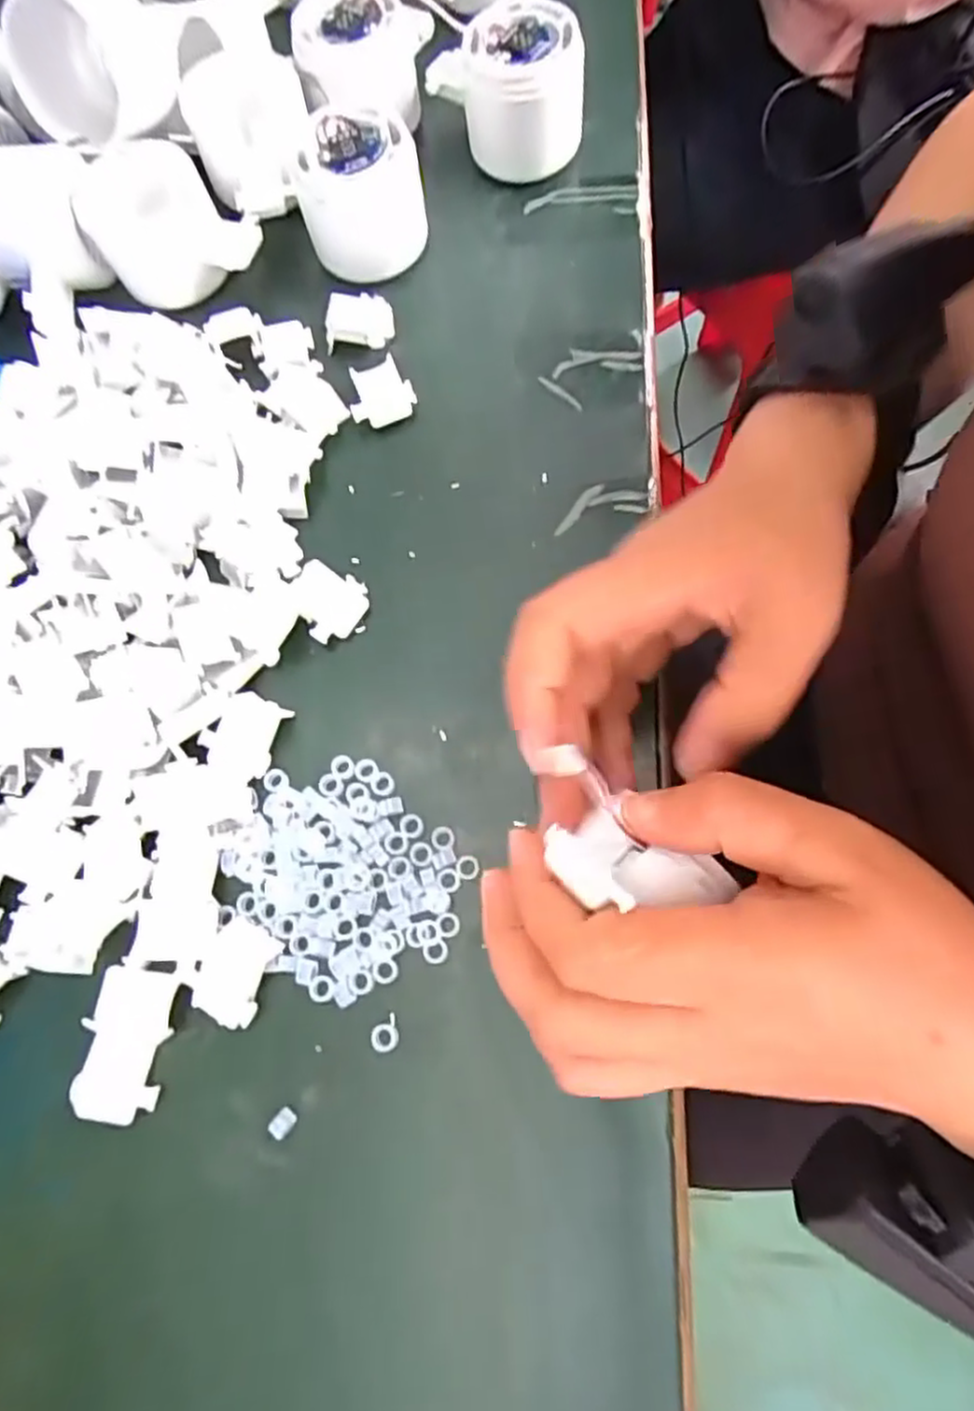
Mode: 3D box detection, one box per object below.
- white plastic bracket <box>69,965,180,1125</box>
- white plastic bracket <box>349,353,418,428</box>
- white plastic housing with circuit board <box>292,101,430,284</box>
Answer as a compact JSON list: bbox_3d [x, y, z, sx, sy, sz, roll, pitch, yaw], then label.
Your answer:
[{"bbox_3d":[-0.129,0.120,0.257,0.028,0.007,0.049,7,73,6],"label":"white plastic bracket"},{"bbox_3d":[-0.050,-0.145,0.335,0.029,0.011,0.029,-20,72,-2],"label":"white plastic bracket"},{"bbox_3d":[-0.062,-0.251,0.349,0.062,0.044,0.059,0,75,3],"label":"white plastic housing with circuit board"}]

